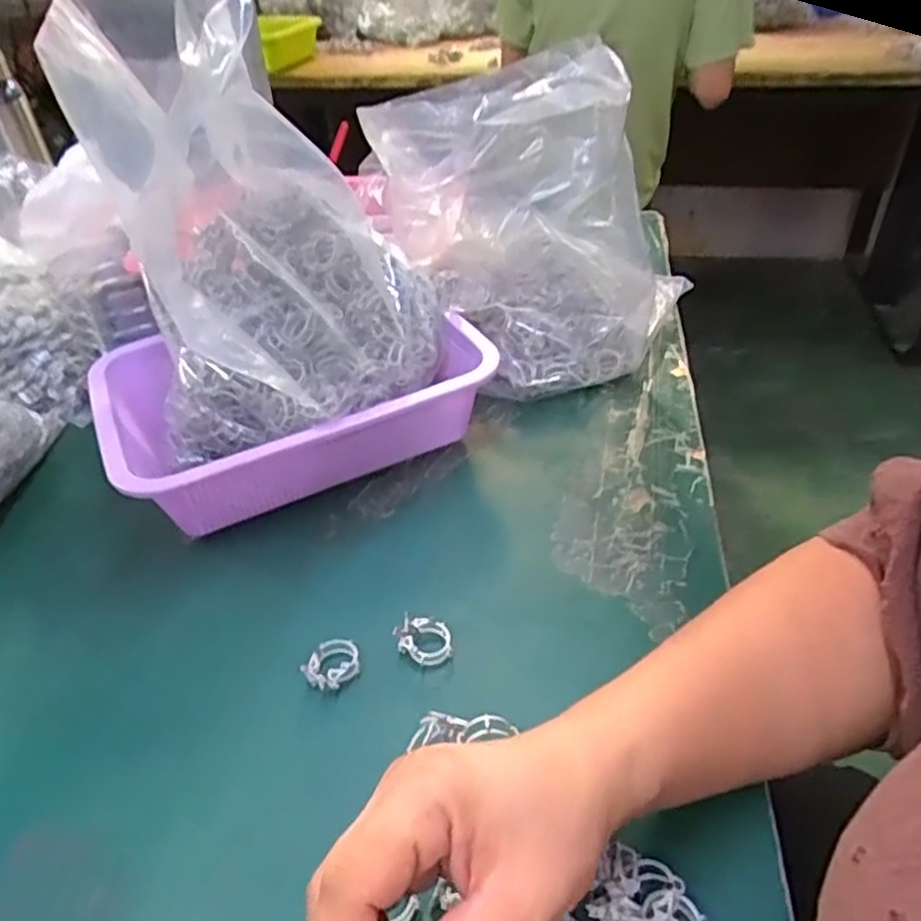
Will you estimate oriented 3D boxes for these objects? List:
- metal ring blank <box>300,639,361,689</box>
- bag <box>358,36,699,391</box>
[{"bbox_3d":[-0.070,0.112,0.402,0.027,0.010,0.033,10,40,17],"label":"metal ring blank"},{"bbox_3d":[0.064,-0.192,0.596,0.189,0.234,0.202,13,41,21],"label":"bag"}]

